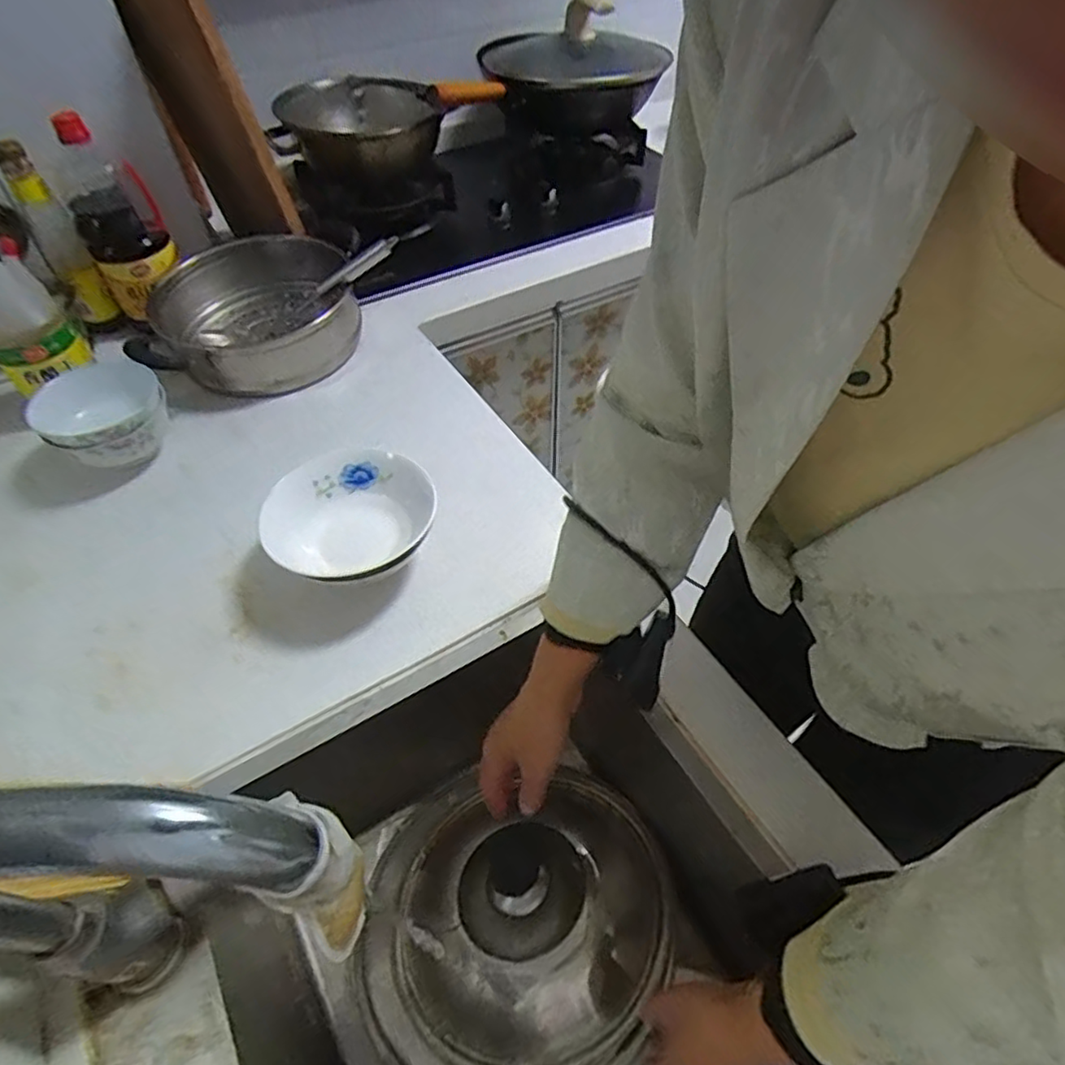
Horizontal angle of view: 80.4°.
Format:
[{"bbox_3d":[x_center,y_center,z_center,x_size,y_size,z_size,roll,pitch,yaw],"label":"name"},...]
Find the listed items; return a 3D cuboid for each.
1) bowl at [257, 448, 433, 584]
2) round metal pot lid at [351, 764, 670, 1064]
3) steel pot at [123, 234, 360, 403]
[{"bbox_3d":[-0.167,-0.010,0.614,0.148,0.072,0.140,0,52,0],"label":"bowl"},{"bbox_3d":[-0.016,0.349,0.569,0.268,0.078,0.257,-4,51,-1],"label":"round metal pot lid"},{"bbox_3d":[-0.371,-0.289,0.843,0.265,0.096,0.275,-15,52,-10],"label":"steel pot"}]

